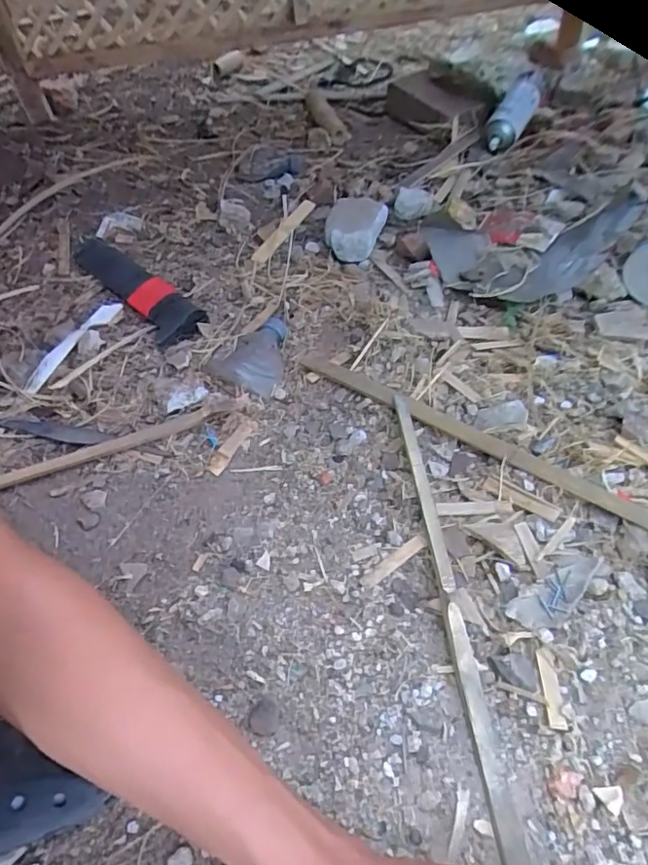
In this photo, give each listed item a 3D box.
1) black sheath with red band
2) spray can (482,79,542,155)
[{"bbox_3d":[-0.276,-0.215,0.790,0.073,0.024,0.312,-35,55,-23],"label":"black sheath with red band"},{"bbox_3d":[0.370,-0.623,1.049,0.066,0.062,0.208,22,55,22],"label":"spray can"}]

